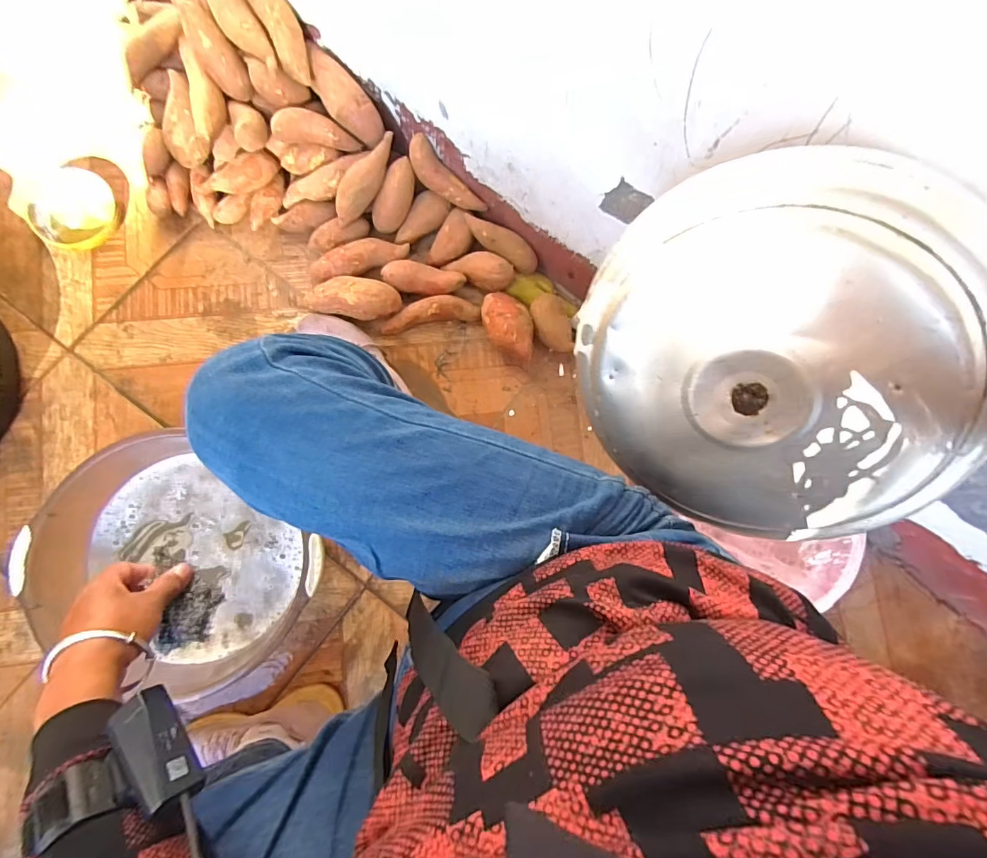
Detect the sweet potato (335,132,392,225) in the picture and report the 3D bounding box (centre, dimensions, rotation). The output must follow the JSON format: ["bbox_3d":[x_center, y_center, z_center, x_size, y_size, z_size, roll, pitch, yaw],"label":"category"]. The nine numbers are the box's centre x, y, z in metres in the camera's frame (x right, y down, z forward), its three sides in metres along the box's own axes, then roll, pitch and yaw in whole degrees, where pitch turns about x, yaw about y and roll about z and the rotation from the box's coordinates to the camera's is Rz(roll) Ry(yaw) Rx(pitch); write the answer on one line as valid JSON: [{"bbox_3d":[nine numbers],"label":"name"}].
[{"bbox_3d":[-0.204,-0.390,0.755,0.048,0.045,0.157,39,104,3],"label":"sweet potato"}]

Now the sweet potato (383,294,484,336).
[{"bbox_3d":[-0.107,-0.197,0.822,0.169,0.038,0.045,-10,84,-8],"label":"sweet potato"}]

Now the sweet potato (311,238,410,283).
[{"bbox_3d":[-0.223,-0.282,0.803,0.165,0.038,0.051,-16,84,-8],"label":"sweet potato"}]

